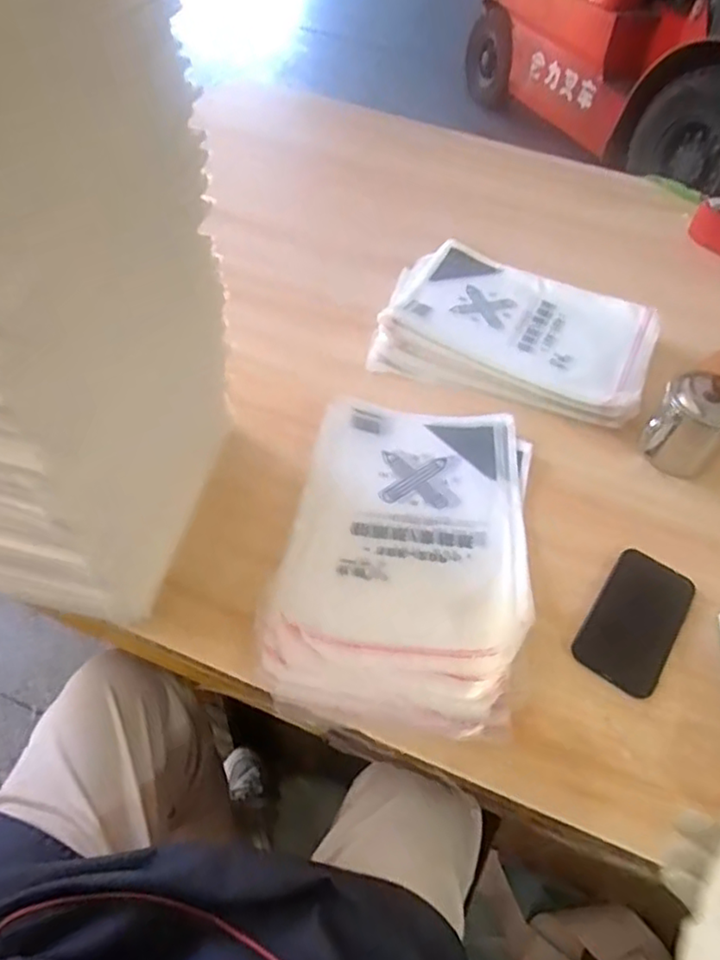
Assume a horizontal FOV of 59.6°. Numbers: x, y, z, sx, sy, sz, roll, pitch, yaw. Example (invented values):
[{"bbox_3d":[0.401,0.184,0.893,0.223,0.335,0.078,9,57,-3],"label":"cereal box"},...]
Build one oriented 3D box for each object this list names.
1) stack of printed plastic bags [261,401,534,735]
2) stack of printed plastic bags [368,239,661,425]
[{"bbox_3d":[0.051,0.063,0.637,0.235,0.033,0.375,11,51,3],"label":"stack of printed plastic bags"},{"bbox_3d":[0.209,-0.197,0.845,0.343,0.057,0.232,19,51,10],"label":"stack of printed plastic bags"}]

